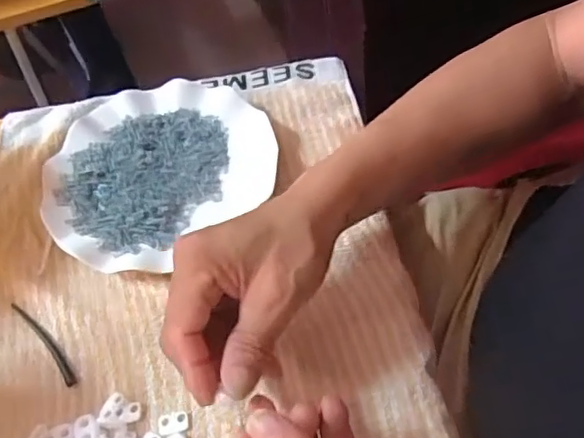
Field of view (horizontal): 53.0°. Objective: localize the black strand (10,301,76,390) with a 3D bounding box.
[{"bbox_3d":[-0.173,0.084,0.407,0.009,0.004,0.084,-40,59,-19],"label":"black strand"}]

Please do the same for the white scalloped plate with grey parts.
[{"bbox_3d":[-0.109,-0.043,0.476,0.161,0.020,0.185,36,67,28],"label":"white scalloped plate with grey parts"}]

